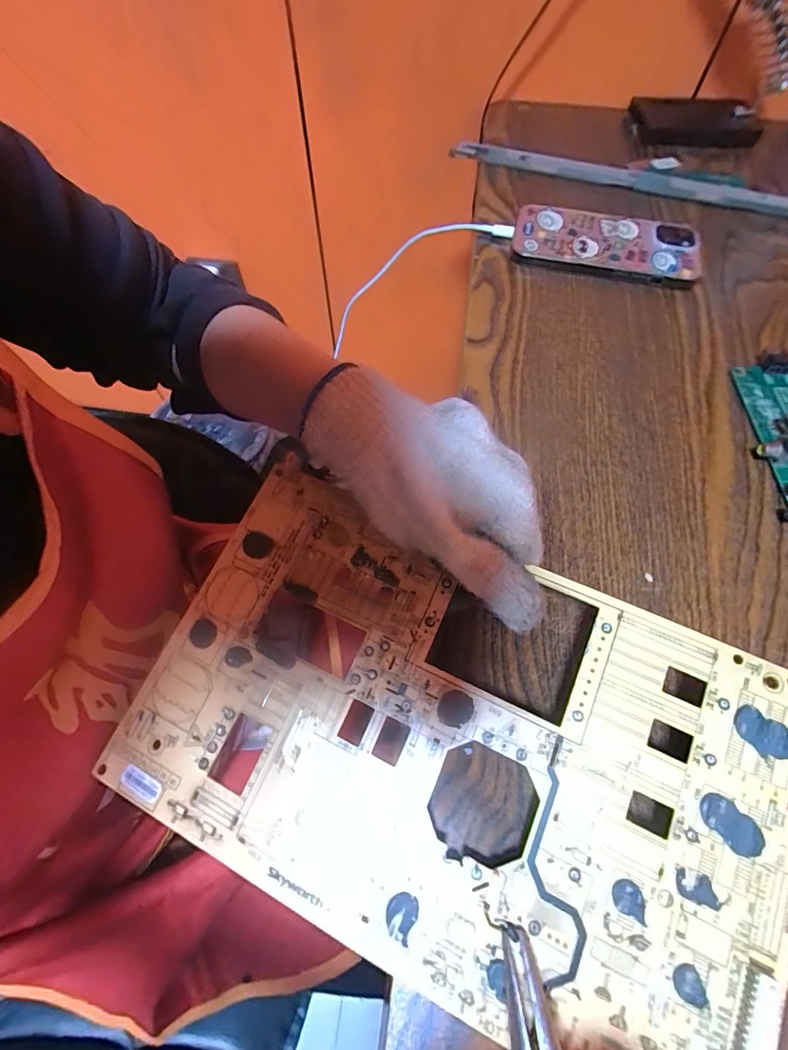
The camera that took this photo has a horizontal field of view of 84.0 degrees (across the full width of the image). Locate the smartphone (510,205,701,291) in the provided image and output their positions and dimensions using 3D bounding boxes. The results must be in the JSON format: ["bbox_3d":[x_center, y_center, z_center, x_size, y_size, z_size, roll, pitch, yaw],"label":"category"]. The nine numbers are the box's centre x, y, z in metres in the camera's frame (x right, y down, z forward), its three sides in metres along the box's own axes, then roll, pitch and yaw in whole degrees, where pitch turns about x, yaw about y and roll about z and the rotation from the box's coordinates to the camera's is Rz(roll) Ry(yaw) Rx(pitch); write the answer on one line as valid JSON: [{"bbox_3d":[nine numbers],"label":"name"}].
[{"bbox_3d":[0.166,-0.221,0.348,0.137,0.019,0.064,13,65,7],"label":"smartphone"}]

